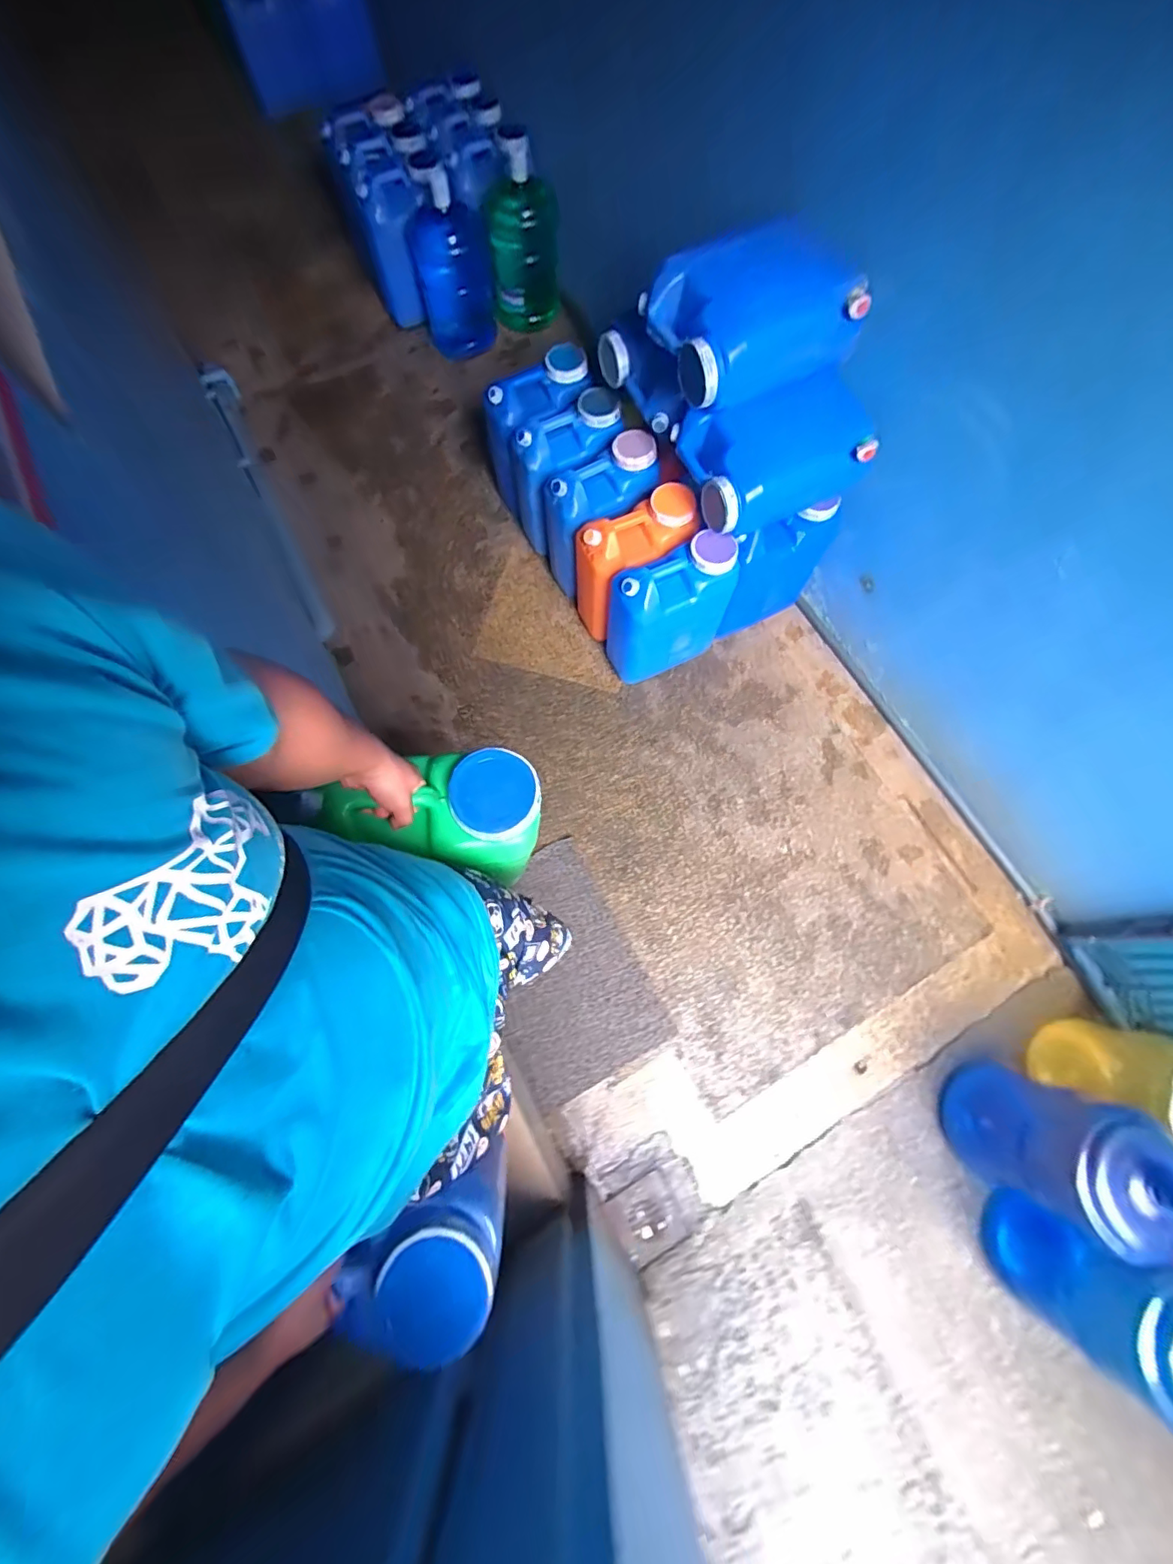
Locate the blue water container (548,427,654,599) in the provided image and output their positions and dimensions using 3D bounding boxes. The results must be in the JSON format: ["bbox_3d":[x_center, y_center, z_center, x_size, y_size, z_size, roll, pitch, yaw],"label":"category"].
[{"bbox_3d":[0.034,-0.791,1.619,0.295,0.378,0.205,-34,76,-10],"label":"blue water container"}]

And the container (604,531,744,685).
[{"bbox_3d":[0.239,-0.477,1.523,0.335,0.389,0.157,-18,73,-6],"label":"container"}]

